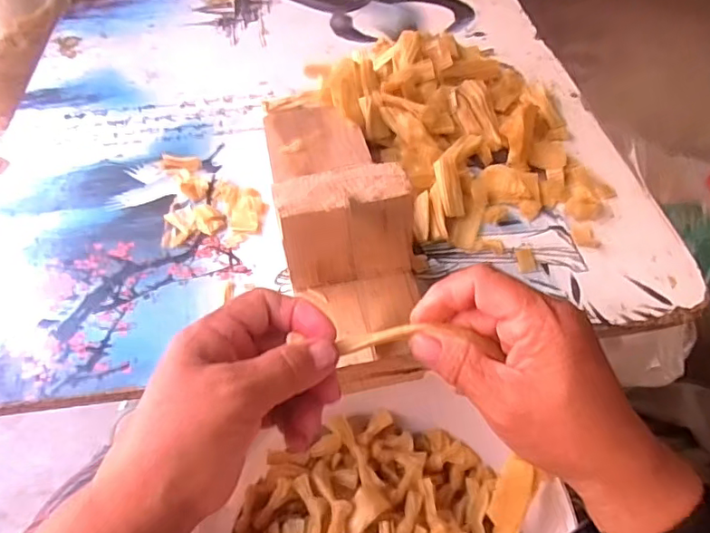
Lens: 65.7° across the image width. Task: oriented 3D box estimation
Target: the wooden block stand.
[{"bbox_3d":[-0.017,-0.058,0.404,0.083,0.097,0.271,-8,51,-8],"label":"wooden block stand"}]

